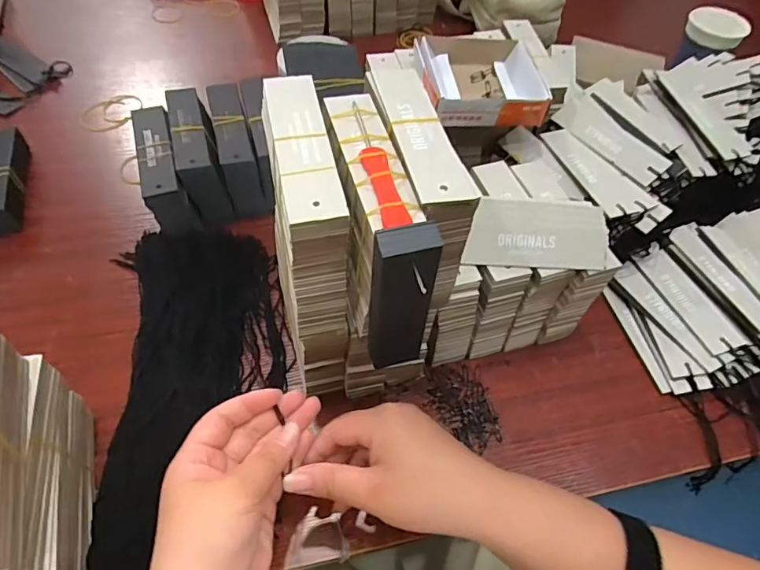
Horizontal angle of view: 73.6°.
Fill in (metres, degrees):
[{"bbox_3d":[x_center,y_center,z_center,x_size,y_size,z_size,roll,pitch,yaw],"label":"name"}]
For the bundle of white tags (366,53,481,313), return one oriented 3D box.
[{"bbox_3d":[0.022,-0.068,0.349,0.036,0.100,0.130,-10,56,-10],"label":"bundle of white tags"}]

